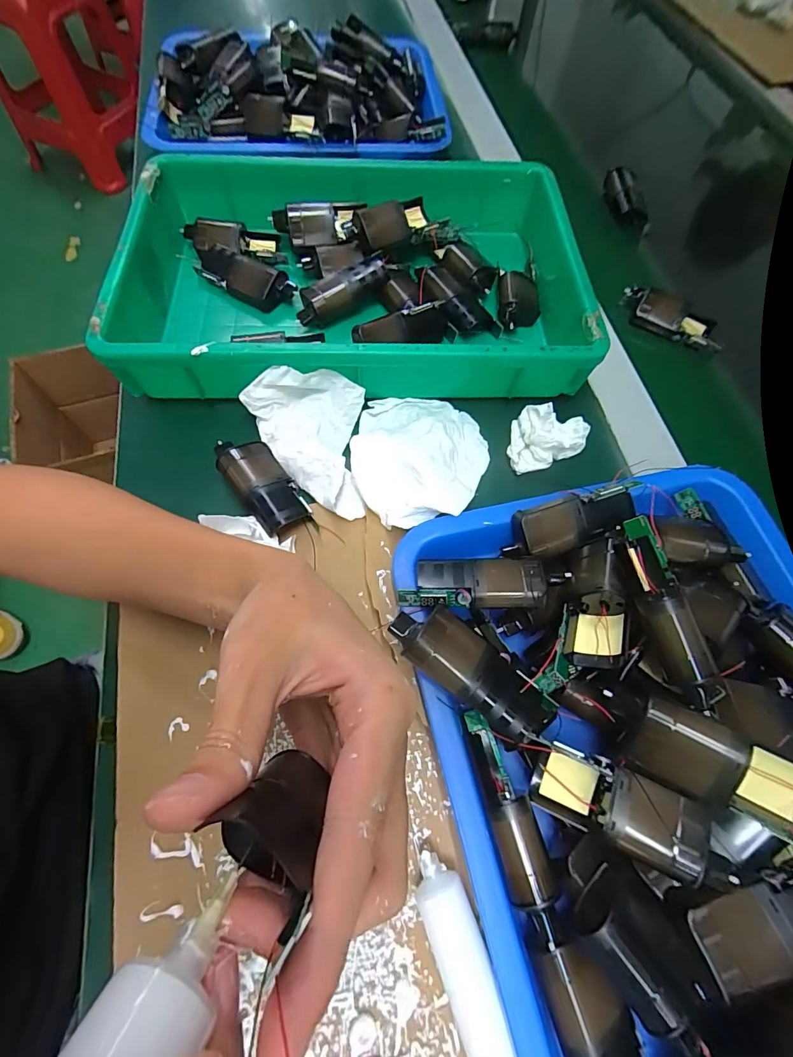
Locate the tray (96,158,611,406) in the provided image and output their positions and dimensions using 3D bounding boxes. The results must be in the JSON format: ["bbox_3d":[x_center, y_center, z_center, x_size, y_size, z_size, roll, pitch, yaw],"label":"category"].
[{"bbox_3d":[-0.036,-0.222,0.367,0.367,0.060,0.246,0,66,-3],"label":"tray"}]

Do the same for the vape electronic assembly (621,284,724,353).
[{"bbox_3d":[0.264,-0.202,0.409,0.096,0.025,0.033,26,68,8],"label":"vape electronic assembly"}]

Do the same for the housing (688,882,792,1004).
[{"bbox_3d":[0.171,0.179,0.193,0.076,0.018,0.031,-12,68,-8],"label":"housing"}]

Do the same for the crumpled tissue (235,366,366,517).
[{"bbox_3d":[-0.064,-0.061,0.309,0.084,0.037,0.106,-7,67,-6],"label":"crumpled tissue"}]

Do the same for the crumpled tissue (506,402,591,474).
[{"bbox_3d":[0.120,-0.070,0.327,0.059,0.032,0.041,3,66,-2],"label":"crumpled tissue"}]

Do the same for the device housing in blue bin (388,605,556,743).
[{"bbox_3d":[0.039,0.076,0.235,0.090,0.026,0.036,37,69,12],"label":"device housing in blue bin"}]

